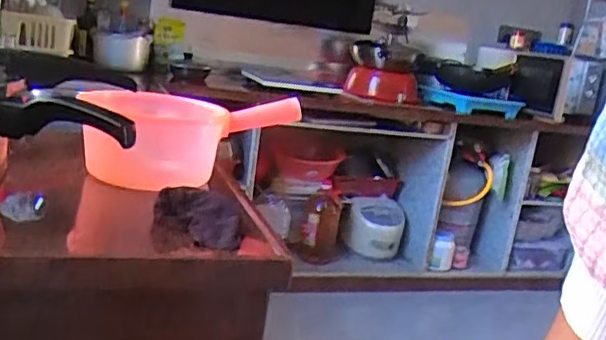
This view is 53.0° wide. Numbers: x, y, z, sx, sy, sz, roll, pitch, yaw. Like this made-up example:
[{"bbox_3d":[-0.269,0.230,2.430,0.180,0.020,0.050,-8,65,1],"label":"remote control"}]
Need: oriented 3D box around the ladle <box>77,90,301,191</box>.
[{"bbox_3d":[-0.182,-0.063,0.950,0.311,0.114,0.186,-4,17,-39],"label":"ladle"}]

